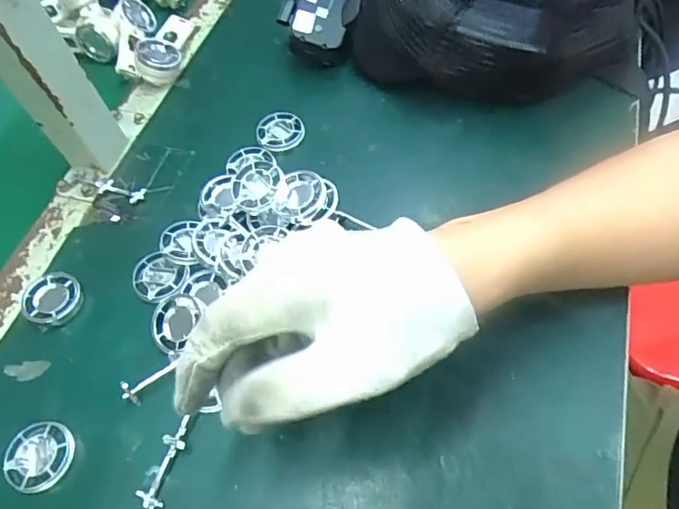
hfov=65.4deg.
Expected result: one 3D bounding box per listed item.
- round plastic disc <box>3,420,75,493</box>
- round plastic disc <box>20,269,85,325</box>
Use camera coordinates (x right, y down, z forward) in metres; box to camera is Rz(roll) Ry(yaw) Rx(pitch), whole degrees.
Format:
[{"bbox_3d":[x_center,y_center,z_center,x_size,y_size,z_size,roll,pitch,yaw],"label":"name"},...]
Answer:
[{"bbox_3d":[-0.176,0.119,0.311,0.038,0.009,0.037,-3,59,5],"label":"round plastic disc"},{"bbox_3d":[-0.198,0.031,0.368,0.037,0.011,0.038,-3,59,5],"label":"round plastic disc"}]

